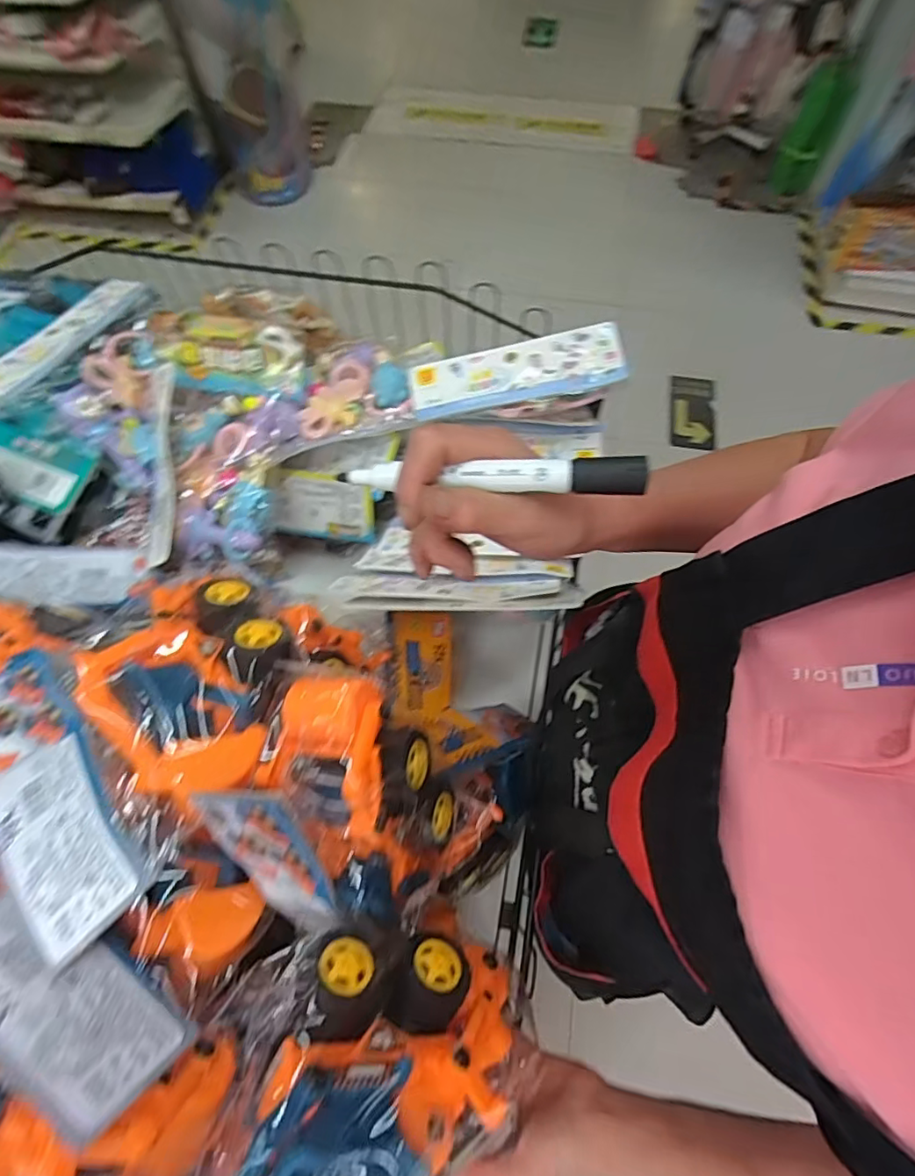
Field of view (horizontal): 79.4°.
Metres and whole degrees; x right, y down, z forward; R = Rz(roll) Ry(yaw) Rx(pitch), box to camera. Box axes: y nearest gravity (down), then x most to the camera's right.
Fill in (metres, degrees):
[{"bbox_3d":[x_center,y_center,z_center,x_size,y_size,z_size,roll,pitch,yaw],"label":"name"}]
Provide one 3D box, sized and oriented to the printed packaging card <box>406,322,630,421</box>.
[{"bbox_3d":[0.066,-0.245,0.623,0.237,0.014,0.073,-12,78,4],"label":"printed packaging card"}]

